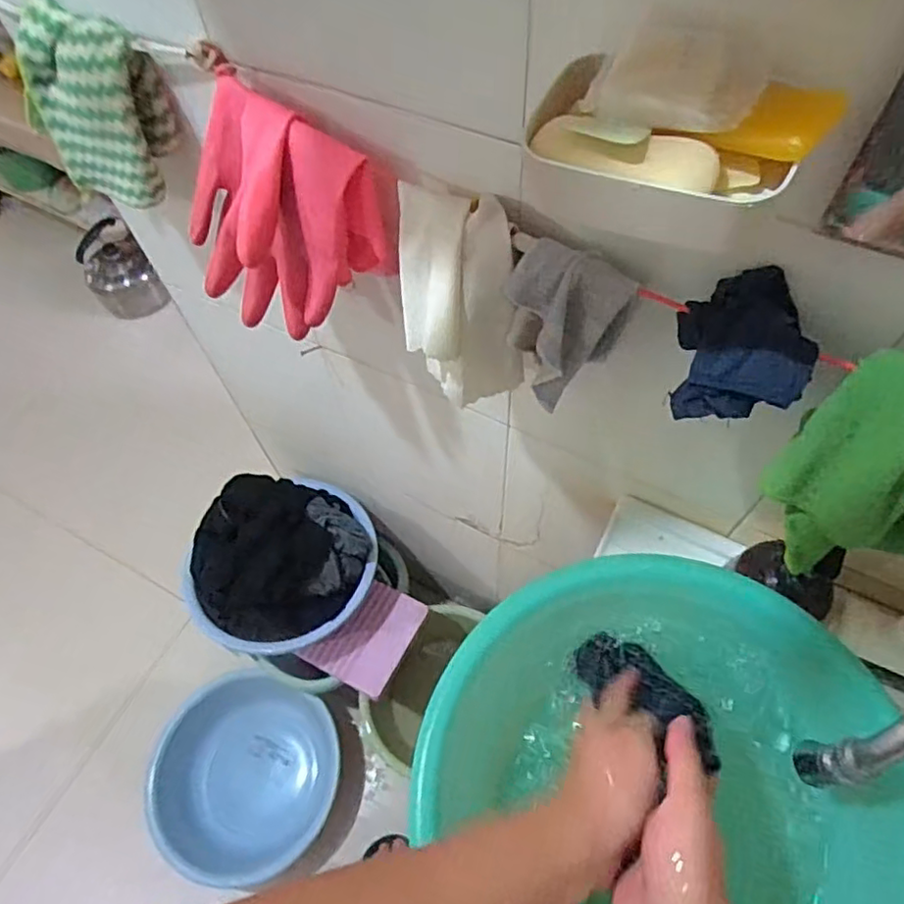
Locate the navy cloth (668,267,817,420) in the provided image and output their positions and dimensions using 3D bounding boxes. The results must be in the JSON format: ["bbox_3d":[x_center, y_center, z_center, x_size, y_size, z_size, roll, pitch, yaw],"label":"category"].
[{"bbox_3d":[0.177,-0.058,0.388,0.072,0.077,0.073,10,62,10],"label":"navy cloth"}]

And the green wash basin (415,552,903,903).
[{"bbox_3d":[0.158,0.260,0.473,0.344,0.131,0.336,-2,60,3],"label":"green wash basin"}]

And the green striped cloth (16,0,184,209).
[{"bbox_3d":[-0.295,-0.286,0.528,0.118,0.138,0.049,14,62,12],"label":"green striped cloth"}]

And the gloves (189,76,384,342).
[{"bbox_3d":[-0.139,-0.178,0.493,0.148,0.151,0.102,32,67,20],"label":"gloves"}]

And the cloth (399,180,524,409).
[{"bbox_3d":[0.004,-0.111,0.463,0.079,0.139,0.096,-11,60,-2],"label":"cloth"}]

